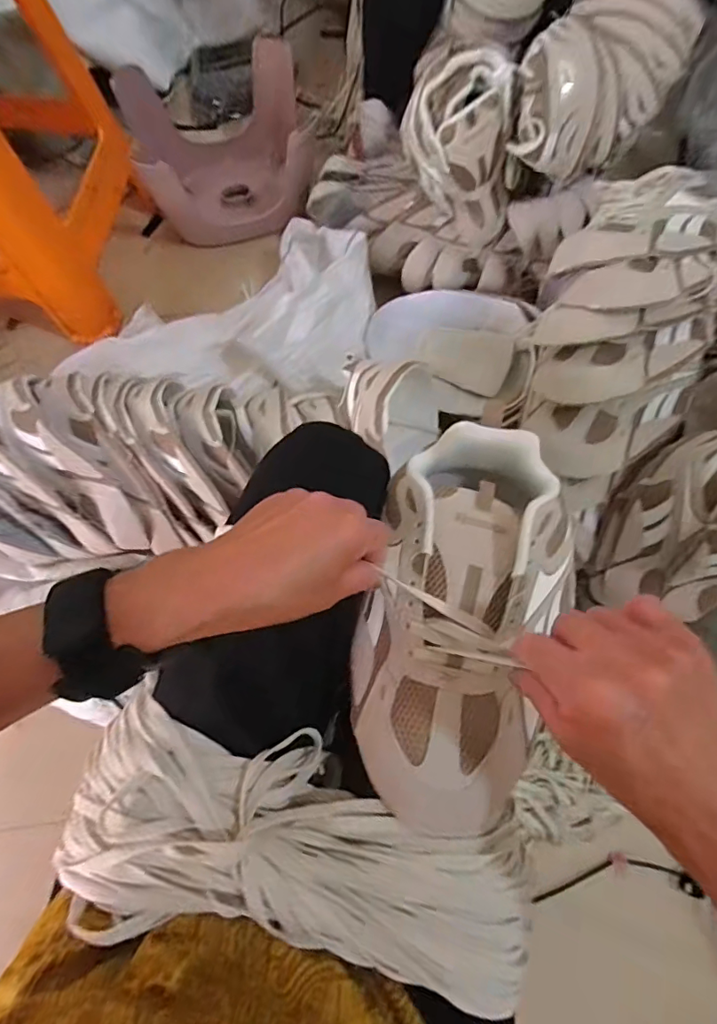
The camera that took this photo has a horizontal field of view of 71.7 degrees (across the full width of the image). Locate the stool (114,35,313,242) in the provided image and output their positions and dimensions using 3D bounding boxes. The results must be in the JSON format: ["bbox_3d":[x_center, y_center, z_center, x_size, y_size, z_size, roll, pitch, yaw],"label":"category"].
[{"bbox_3d":[-0.239,-0.625,0.875,0.293,0.169,0.240,-12,73,-3],"label":"stool"}]

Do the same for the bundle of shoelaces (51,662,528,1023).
[{"bbox_3d":[-0.035,0.215,0.298,0.296,0.045,0.132,18,74,6],"label":"bundle of shoelaces"}]

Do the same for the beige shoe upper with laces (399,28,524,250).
[{"bbox_3d":[0.138,-0.486,0.682,0.150,0.202,0.095,6,73,3],"label":"beige shoe upper with laces"}]

